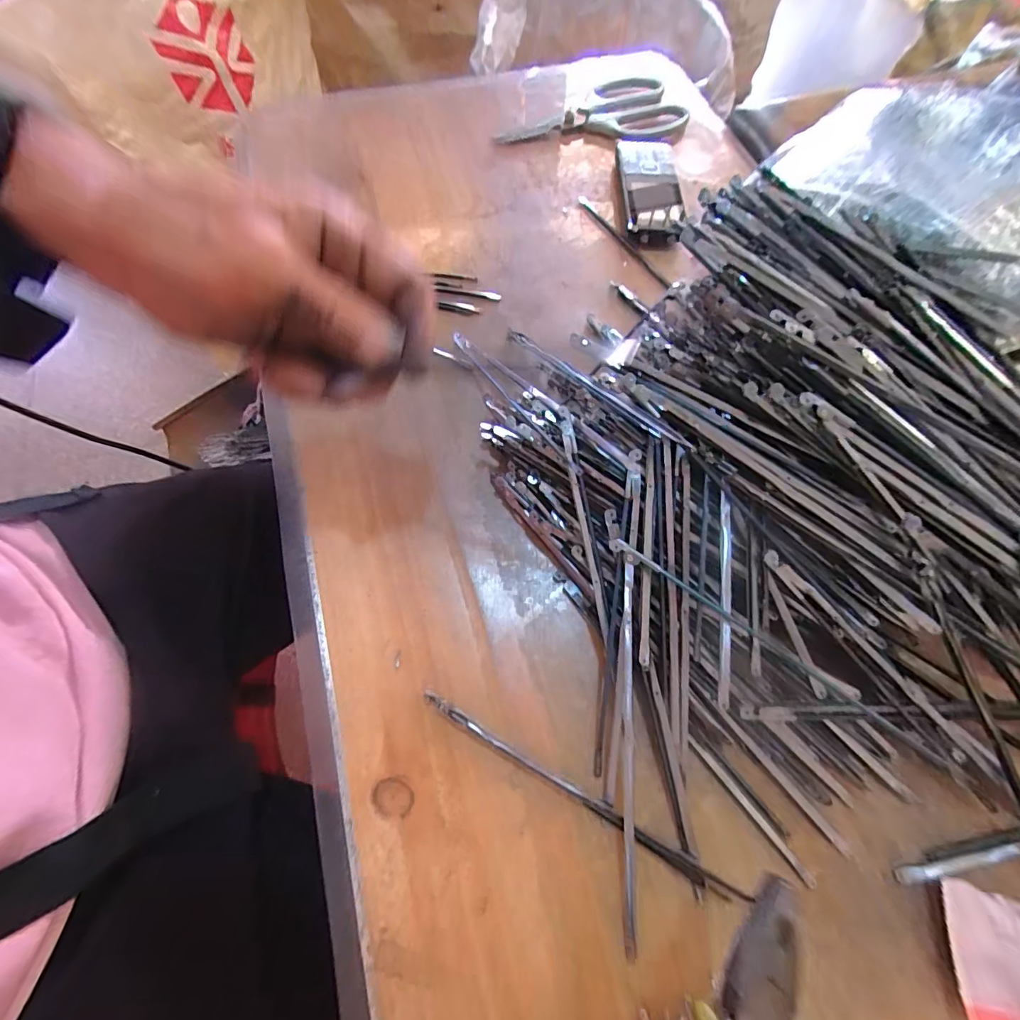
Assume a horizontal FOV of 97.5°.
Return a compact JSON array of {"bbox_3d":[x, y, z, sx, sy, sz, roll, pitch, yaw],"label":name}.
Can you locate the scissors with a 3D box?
[{"bbox_3d":[0.072,-0.400,0.443,0.186,0.014,0.089,-13,68,-6],"label":"scissors"}]

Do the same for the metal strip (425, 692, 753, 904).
[{"bbox_3d":[0.030,0.140,0.222,0.169,0.012,0.009,28,70,11],"label":"metal strip"}]

